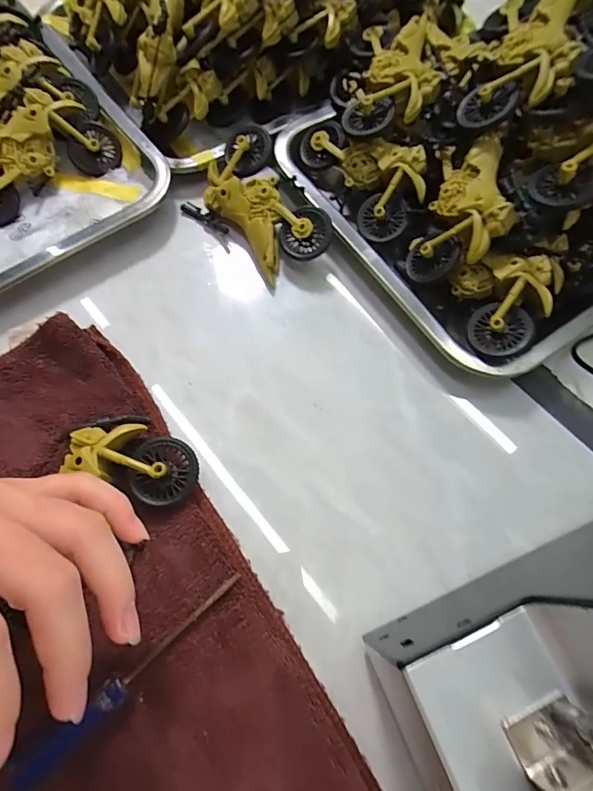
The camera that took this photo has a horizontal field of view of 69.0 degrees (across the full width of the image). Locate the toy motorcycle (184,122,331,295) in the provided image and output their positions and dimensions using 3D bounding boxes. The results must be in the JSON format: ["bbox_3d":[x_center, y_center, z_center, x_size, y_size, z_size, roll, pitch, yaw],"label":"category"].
[{"bbox_3d":[-0.022,-0.138,0.316,0.076,0.041,0.115,-42,75,-17],"label":"toy motorcycle"}]

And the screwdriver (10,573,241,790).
[{"bbox_3d":[-0.078,0.134,0.206,0.126,0.014,0.011,-38,74,-16],"label":"screwdriver"}]

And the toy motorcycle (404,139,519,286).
[{"bbox_3d":[0.110,-0.124,0.286,0.050,0.043,0.089,14,68,4],"label":"toy motorcycle"}]

